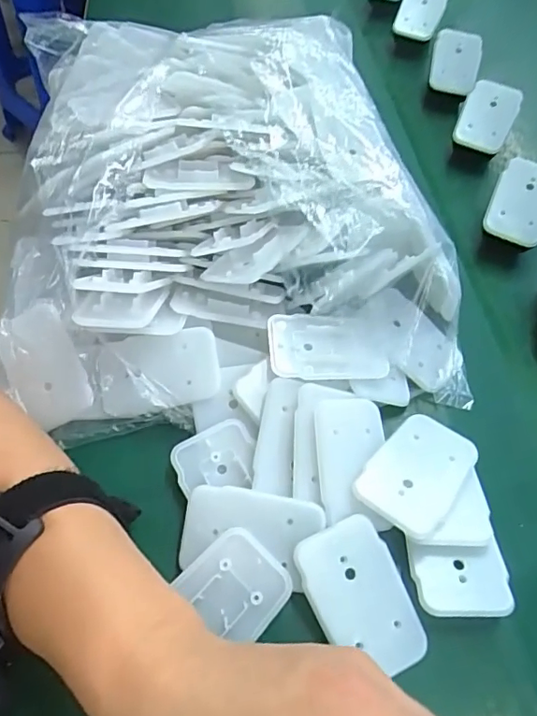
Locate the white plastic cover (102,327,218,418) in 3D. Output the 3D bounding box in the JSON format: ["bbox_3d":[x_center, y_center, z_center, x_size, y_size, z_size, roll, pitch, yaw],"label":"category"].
[{"bbox_3d":[-0.062,0.008,0.299,0.066,0.008,0.043,-7,83,-3],"label":"white plastic cover"}]

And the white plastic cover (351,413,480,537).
[{"bbox_3d":[0.077,0.059,0.271,0.044,0.007,0.064,35,63,19],"label":"white plastic cover"}]

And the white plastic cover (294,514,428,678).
[{"bbox_3d":[0.043,0.112,0.246,0.044,0.013,0.065,-22,61,-15],"label":"white plastic cover"}]

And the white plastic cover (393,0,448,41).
[{"bbox_3d":[0.153,-0.347,0.525,0.041,0.012,0.065,23,78,2],"label":"white plastic cover"}]

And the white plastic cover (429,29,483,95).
[{"bbox_3d":[0.171,-0.270,0.481,0.043,0.050,0.013,9,19,-3],"label":"white plastic cover"}]

